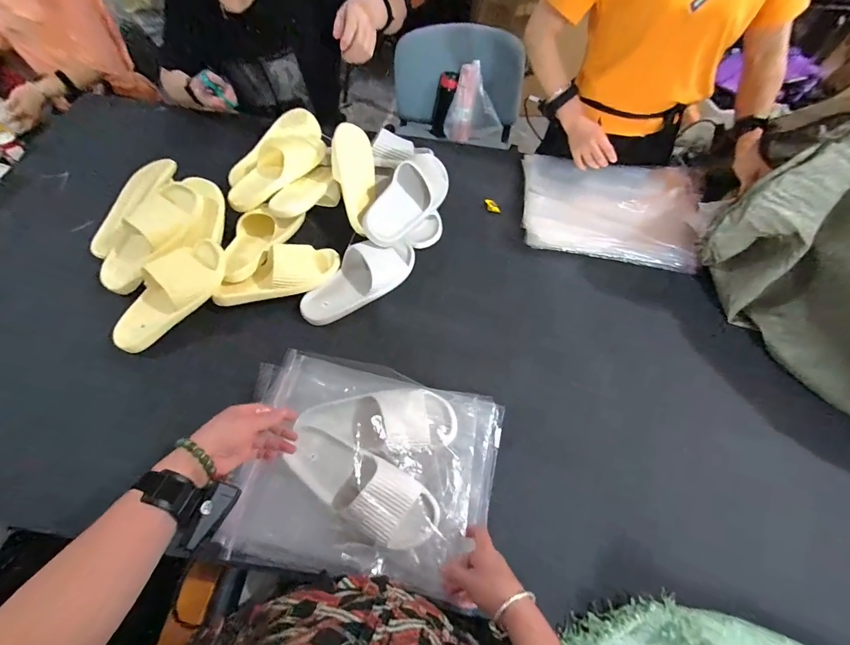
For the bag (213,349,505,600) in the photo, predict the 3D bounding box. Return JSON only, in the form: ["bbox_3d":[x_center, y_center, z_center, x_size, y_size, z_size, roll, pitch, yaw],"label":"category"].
[{"bbox_3d":[-0.103,0.234,0.576,0.391,0.095,0.320,12,64,4],"label":"bag"}]

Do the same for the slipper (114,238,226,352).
[{"bbox_3d":[-0.480,-0.053,0.685,0.098,0.065,0.243,40,85,17],"label":"slipper"}]

